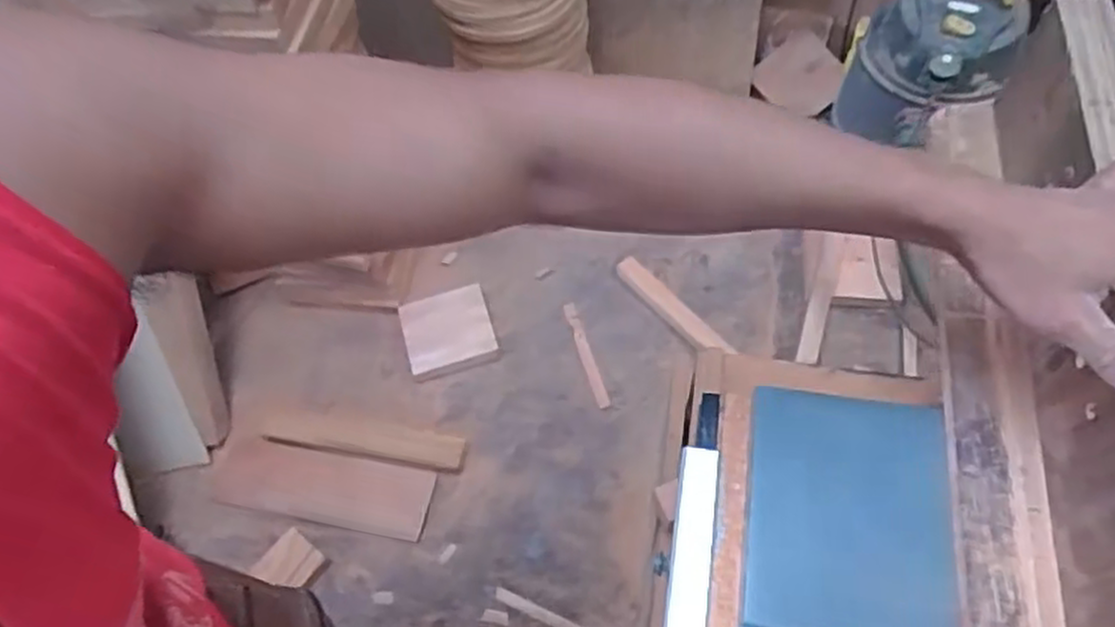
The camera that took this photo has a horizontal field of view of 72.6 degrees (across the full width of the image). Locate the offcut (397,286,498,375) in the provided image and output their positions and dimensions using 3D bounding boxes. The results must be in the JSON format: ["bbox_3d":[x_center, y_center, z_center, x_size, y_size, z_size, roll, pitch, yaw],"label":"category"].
[{"bbox_3d":[-0.226,0.031,1.550,0.177,0.015,0.147,-17,74,0],"label":"offcut"}]

